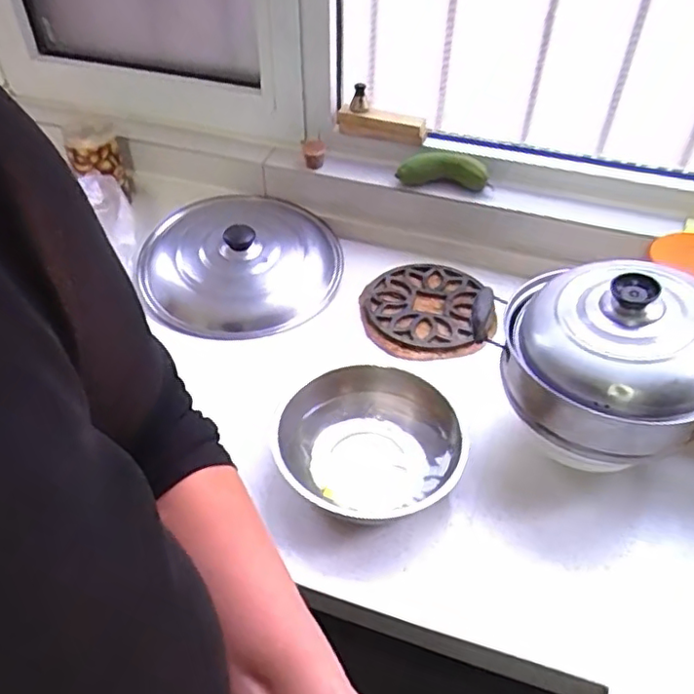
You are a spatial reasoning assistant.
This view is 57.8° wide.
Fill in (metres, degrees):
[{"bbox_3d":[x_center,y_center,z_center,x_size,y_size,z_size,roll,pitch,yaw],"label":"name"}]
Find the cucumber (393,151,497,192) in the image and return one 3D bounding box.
[{"bbox_3d":[0.152,-0.274,0.983,0.142,0.049,0.047,12,44,9],"label":"cucumber"}]

